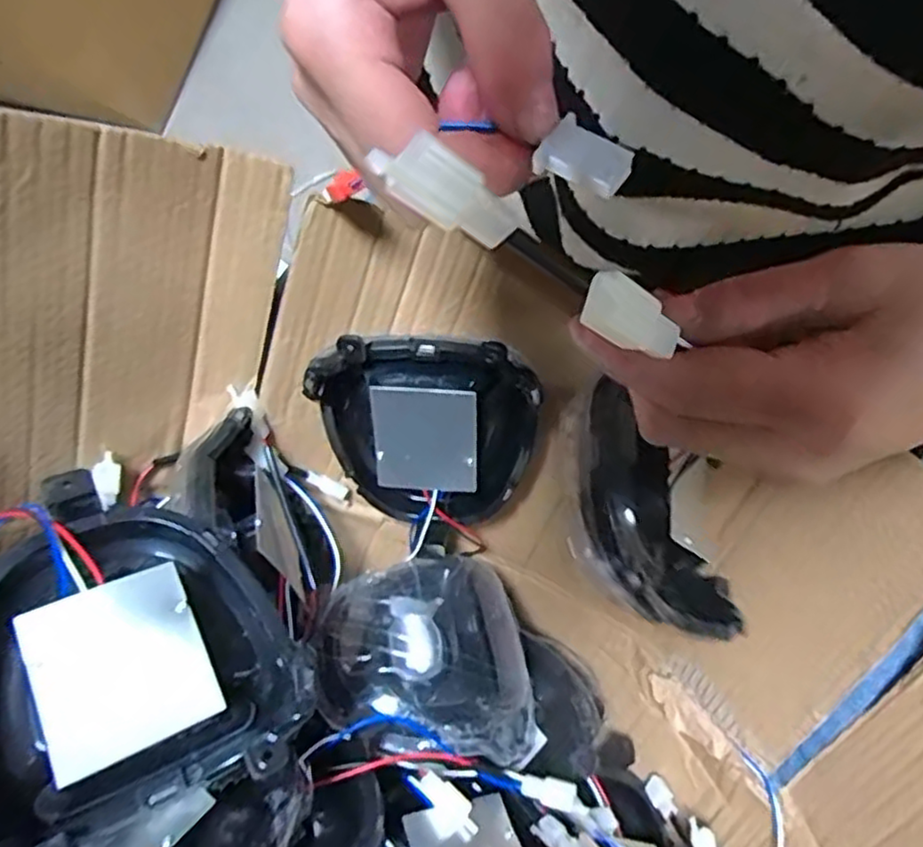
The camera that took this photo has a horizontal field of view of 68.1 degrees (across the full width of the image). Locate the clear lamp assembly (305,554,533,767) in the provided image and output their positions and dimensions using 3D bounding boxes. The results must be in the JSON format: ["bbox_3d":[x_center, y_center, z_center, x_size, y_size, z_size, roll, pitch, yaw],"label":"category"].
[{"bbox_3d":[-0.027,0.155,0.435,0.125,0.075,0.125,5,42,-4],"label":"clear lamp assembly"}]

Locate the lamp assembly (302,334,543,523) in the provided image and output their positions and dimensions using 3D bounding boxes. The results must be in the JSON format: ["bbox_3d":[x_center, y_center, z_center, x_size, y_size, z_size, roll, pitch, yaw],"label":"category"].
[{"bbox_3d":[-0.021,0.007,0.424,0.132,0.134,0.048,5,31,7],"label":"lamp assembly"}]

